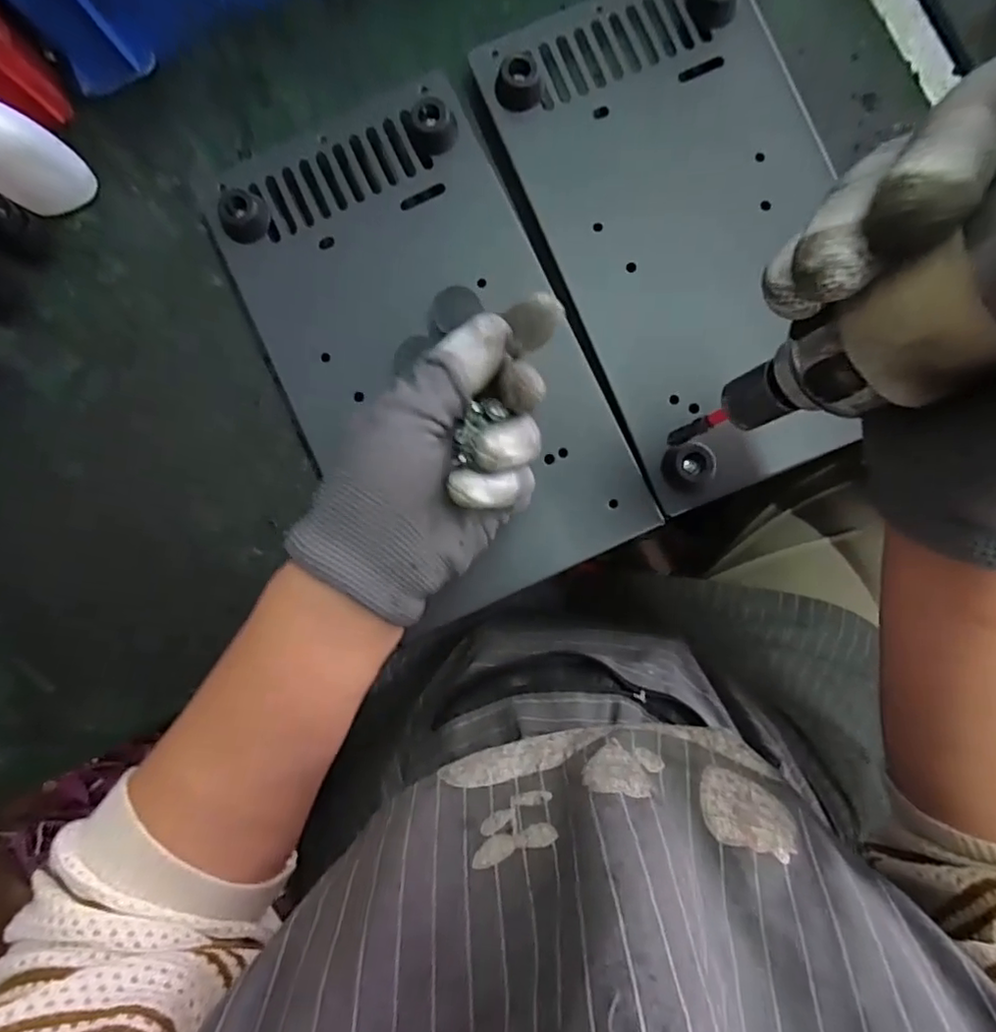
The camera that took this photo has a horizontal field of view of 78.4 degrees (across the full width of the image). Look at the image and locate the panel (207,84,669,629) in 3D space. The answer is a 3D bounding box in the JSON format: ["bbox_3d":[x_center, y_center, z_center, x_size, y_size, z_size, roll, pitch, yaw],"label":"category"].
[{"bbox_3d":[-0.039,-0.087,0.317,0.153,0.018,0.266,-26,87,2],"label":"panel"}]

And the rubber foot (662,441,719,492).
[{"bbox_3d":[0.096,-0.024,0.302,0.025,0.012,0.023,0,88,3],"label":"rubber foot"}]

